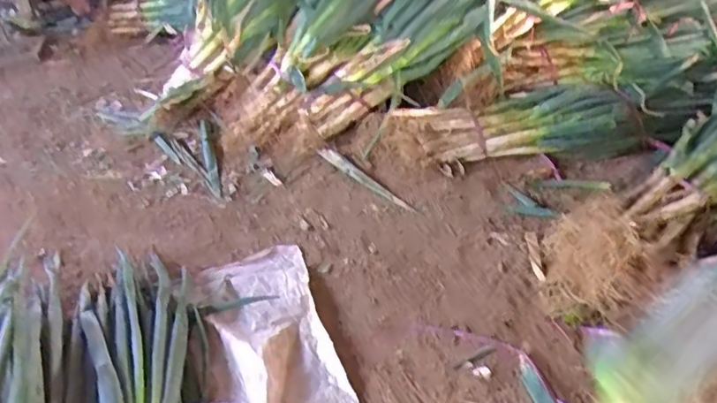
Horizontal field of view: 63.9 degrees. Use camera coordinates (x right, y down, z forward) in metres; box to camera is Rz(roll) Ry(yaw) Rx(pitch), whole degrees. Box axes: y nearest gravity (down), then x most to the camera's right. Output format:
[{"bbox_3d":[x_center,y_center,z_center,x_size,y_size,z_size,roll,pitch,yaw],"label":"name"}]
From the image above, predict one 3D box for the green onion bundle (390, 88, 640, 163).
[{"bbox_3d":[0.392,-0.189,1.481,0.594,0.131,0.163,-4,35,3],"label":"green onion bundle"}]

